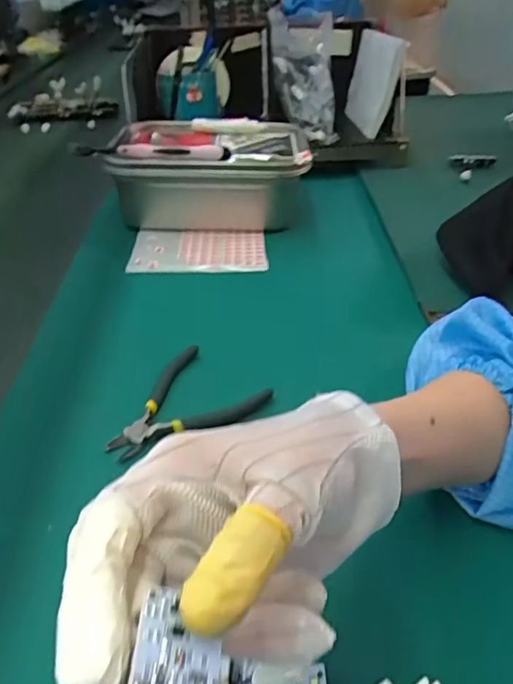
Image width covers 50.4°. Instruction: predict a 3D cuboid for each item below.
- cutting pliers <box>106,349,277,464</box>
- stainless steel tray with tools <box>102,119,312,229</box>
[{"bbox_3d":[-0.063,0.044,0.436,0.126,0.024,0.096,-18,40,-20],"label":"cutting pliers"},{"bbox_3d":[-0.060,-0.212,0.697,0.230,0.102,0.162,0,37,3],"label":"stainless steel tray with tools"}]

